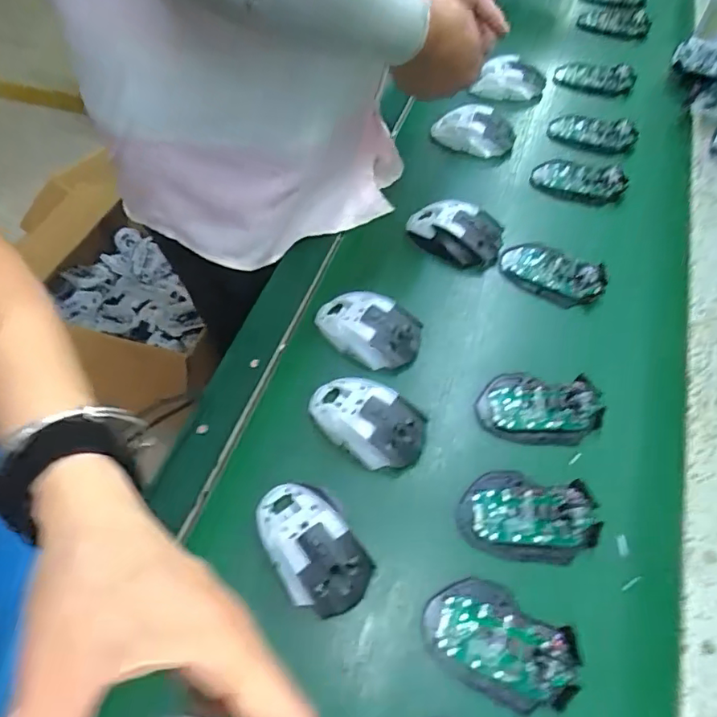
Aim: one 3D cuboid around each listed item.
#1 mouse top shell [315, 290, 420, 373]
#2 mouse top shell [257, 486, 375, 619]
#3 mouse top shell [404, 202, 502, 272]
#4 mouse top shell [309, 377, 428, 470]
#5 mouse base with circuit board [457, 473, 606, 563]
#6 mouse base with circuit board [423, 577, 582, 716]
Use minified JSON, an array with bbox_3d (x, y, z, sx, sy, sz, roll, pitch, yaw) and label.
[{"bbox_3d":[0.008,-0.033,0.565,0.118,0.036,0.067,21,60,11],"label":"mouse top shell"},{"bbox_3d":[-0.042,0.154,0.445,0.067,0.036,0.114,-31,64,-19],"label":"mouse top shell"},{"bbox_3d":[0.115,-0.153,0.639,0.116,0.033,0.069,28,62,15],"label":"mouse top shell"},{"bbox_3d":[0.006,0.057,0.505,0.117,0.034,0.065,26,61,14],"label":"mouse top shell"},{"bbox_3d":[0.146,0.133,0.458,0.113,0.019,0.072,14,59,2],"label":"mouse base with circuit board"},{"bbox_3d":[0.108,0.213,0.406,0.111,0.025,0.074,26,60,10],"label":"mouse base with circuit board"}]

